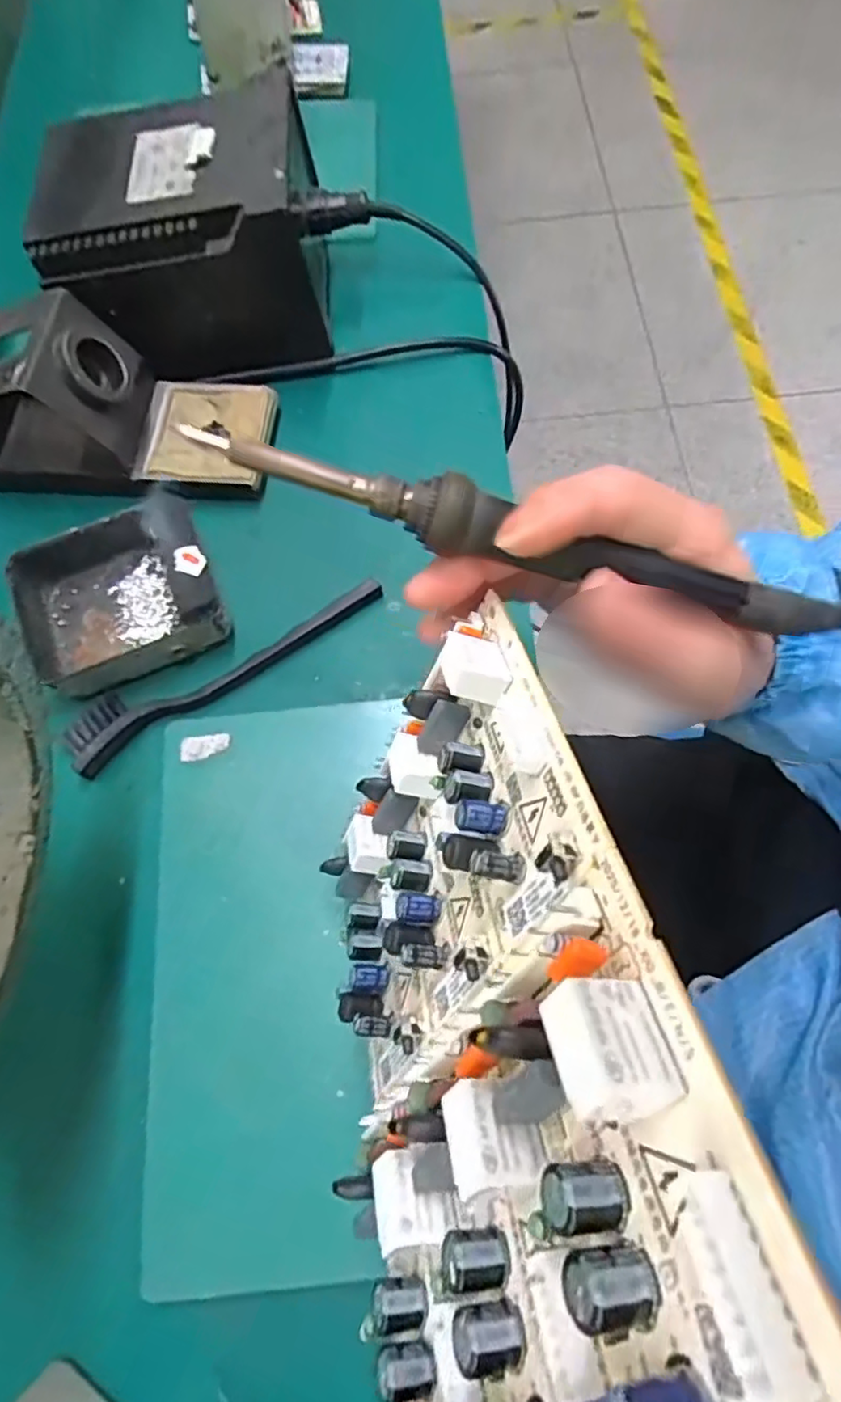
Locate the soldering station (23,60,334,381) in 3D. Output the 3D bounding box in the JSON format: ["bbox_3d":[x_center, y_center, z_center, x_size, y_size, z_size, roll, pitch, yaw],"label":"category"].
[{"bbox_3d":[-0.131,-0.264,0.363,0.142,0.094,0.112,-8,69,0],"label":"soldering station"}]

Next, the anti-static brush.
[{"bbox_3d":[-0.096,-0.020,0.312,0.167,0.007,0.030,-31,71,-9],"label":"anti-static brush"}]

